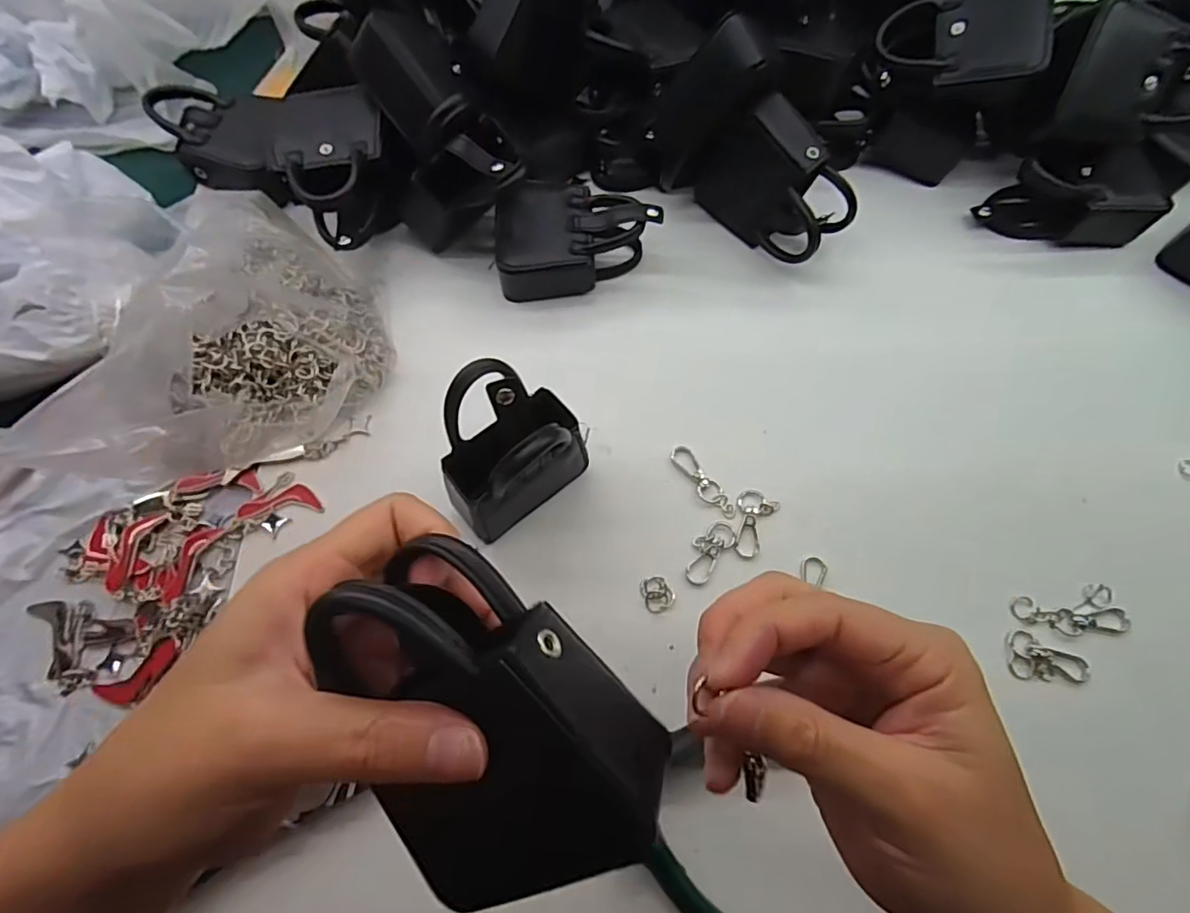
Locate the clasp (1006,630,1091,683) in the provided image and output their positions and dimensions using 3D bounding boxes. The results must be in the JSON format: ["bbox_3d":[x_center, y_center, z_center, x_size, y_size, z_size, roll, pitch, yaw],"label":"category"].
[{"bbox_3d":[0.238,0.106,0.298,0.040,0.006,0.024,7,68,3],"label":"clasp"}]

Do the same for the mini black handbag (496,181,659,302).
[{"bbox_3d":[-0.012,-0.143,0.381,0.105,0.041,0.072,0,68,0],"label":"mini black handbag"}]

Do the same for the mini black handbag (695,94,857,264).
[{"bbox_3d":[0.119,-0.178,0.377,0.100,0.075,0.048,40,73,15],"label":"mini black handbag"}]

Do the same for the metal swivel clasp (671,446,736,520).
[{"bbox_3d":[0.064,0.014,0.334,0.014,0.004,0.052,-32,71,-12],"label":"metal swivel clasp"}]

